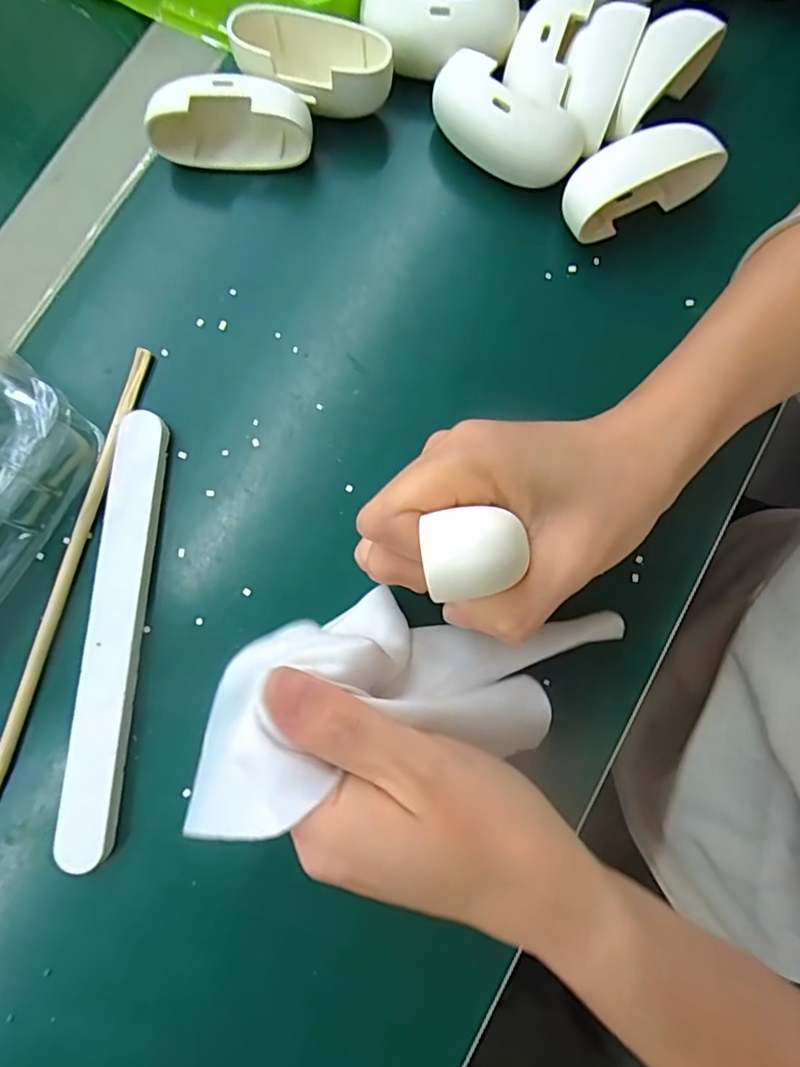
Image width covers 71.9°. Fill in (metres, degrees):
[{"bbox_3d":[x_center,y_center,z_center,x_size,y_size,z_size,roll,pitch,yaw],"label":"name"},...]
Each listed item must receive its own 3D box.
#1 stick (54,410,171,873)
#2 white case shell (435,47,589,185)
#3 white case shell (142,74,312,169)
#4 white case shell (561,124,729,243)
[{"bbox_3d":[-0.111,0.036,0.215,0.021,0.005,0.170,4,81,-3],"label":"stick"},{"bbox_3d":[0.044,-0.175,0.240,0.066,0.030,0.025,33,83,5],"label":"white case shell"},{"bbox_3d":[-0.072,-0.180,0.239,0.067,0.032,0.024,2,81,1],"label":"white case shell"},{"bbox_3d":[0.102,-0.150,0.236,0.067,0.029,0.031,-28,82,-4],"label":"white case shell"}]

